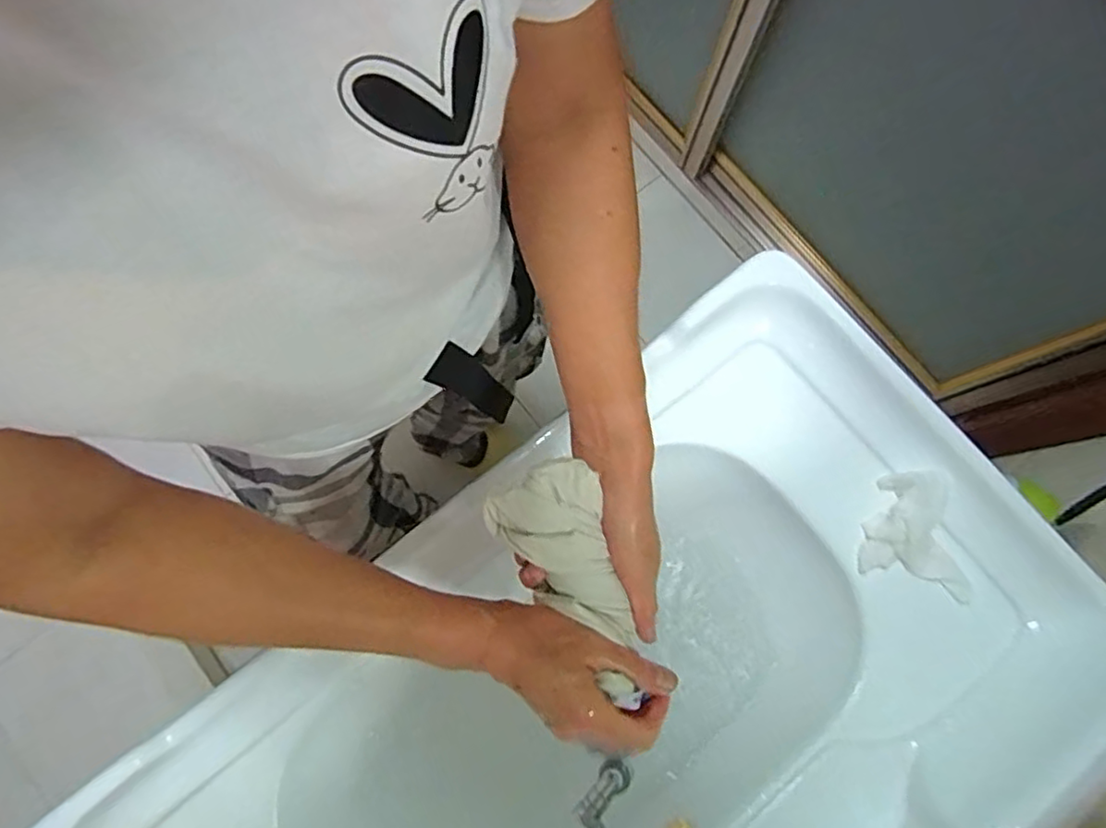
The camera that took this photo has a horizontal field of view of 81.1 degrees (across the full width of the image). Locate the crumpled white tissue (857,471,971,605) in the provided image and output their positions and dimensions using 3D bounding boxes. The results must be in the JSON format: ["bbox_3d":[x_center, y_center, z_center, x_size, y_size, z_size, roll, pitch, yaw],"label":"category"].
[{"bbox_3d":[0.330,0.104,0.574,0.091,0.034,0.097,14,78,1],"label":"crumpled white tissue"}]

